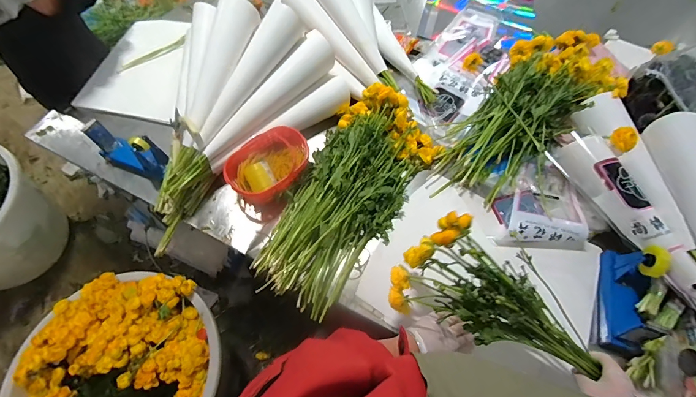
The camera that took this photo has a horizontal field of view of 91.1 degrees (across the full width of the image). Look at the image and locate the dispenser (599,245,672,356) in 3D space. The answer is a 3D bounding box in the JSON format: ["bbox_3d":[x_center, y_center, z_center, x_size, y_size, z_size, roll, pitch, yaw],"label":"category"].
[{"bbox_3d":[0.565,0.191,0.673,0.063,0.122,0.203,18,64,9],"label":"dispenser"}]

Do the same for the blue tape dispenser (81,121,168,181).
[{"bbox_3d":[-0.539,-0.110,0.851,0.188,0.146,0.060,16,63,8],"label":"blue tape dispenser"}]

